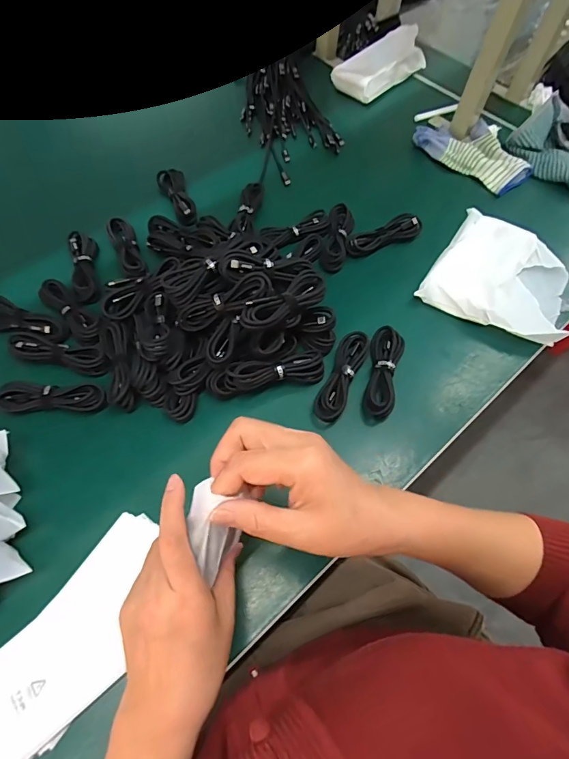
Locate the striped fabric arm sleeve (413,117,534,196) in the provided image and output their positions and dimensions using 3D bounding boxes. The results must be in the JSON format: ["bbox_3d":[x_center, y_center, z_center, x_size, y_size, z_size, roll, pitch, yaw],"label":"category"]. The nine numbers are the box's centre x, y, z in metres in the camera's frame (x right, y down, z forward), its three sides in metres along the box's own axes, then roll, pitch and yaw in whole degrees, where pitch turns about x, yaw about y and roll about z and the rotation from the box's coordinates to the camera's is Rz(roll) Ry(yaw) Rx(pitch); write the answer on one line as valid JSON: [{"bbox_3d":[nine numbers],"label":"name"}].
[{"bbox_3d":[0.291,-0.361,0.635,0.082,0.029,0.179,-32,67,-17],"label":"striped fabric arm sleeve"}]

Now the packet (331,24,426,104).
[{"bbox_3d":[0.174,-0.572,0.732,0.169,0.068,0.088,-39,69,-20],"label":"packet"}]

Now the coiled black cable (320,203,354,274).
[{"bbox_3d":[0.072,-0.194,0.555,0.034,0.024,0.103,11,62,4],"label":"coiled black cable"}]

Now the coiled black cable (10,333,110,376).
[{"bbox_3d":[-0.254,-0.028,0.462,0.104,0.025,0.033,11,62,4],"label":"coiled black cable"}]

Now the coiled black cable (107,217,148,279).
[{"bbox_3d":[-0.207,-0.173,0.534,0.031,0.014,0.106,-23,65,-13],"label":"coiled black cable"}]

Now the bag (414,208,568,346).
[{"bbox_3d":[0.290,-0.130,0.520,0.174,0.029,0.171,33,66,15],"label":"bag"}]

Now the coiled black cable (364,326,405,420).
[{"bbox_3d":[0.113,-0.008,0.464,0.035,0.026,0.111,11,62,5],"label":"coiled black cable"}]

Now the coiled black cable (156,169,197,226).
[{"bbox_3d":[-0.156,-0.268,0.588,0.037,0.022,0.111,-18,64,-11],"label":"coiled black cable"}]

